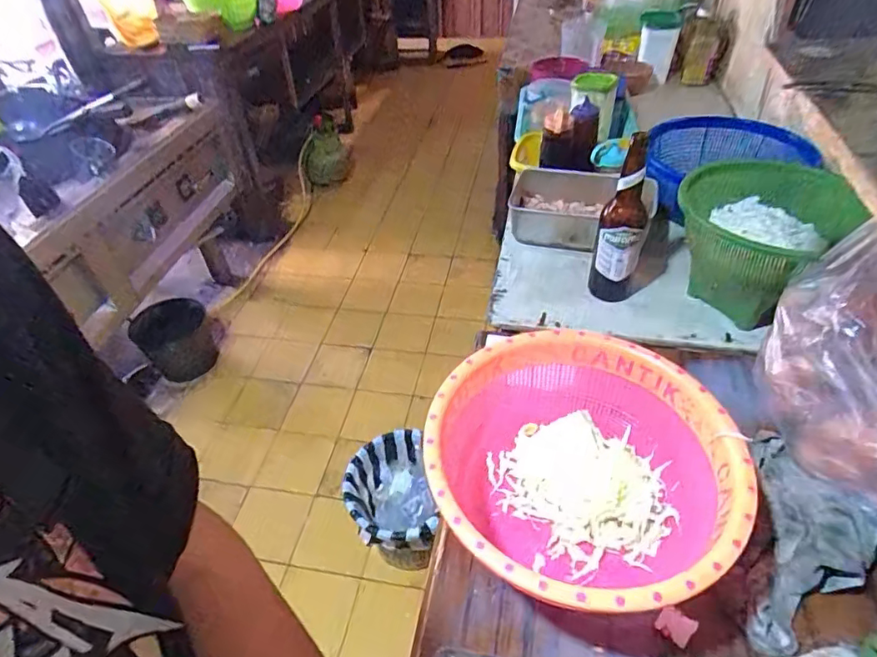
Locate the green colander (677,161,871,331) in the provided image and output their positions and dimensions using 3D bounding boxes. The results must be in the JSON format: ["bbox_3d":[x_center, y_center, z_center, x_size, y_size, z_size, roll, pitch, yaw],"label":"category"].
[{"bbox_3d":[0.510,-0.142,0.856,0.239,0.168,0.295,20,48,23],"label":"green colander"}]

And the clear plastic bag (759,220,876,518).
[{"bbox_3d":[0.495,0.061,0.598,0.114,0.194,0.309,-3,43,1],"label":"clear plastic bag"}]

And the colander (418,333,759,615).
[{"bbox_3d":[0.150,0.171,0.587,0.308,0.153,0.307,-2,43,2],"label":"colander"}]

